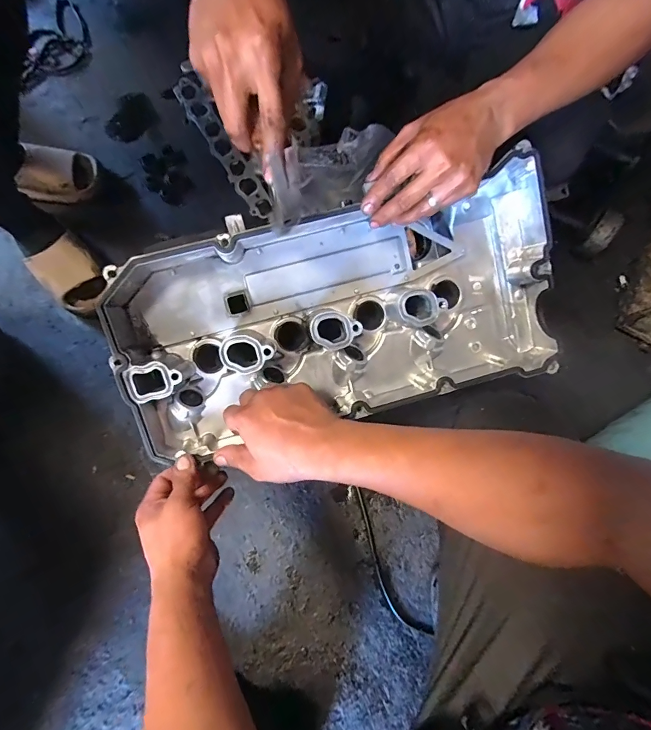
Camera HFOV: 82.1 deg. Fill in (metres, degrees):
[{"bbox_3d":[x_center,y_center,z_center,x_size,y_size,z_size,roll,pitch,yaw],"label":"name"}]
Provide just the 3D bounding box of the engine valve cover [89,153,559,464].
[{"bbox_3d":[0.017,-0.057,0.451,0.497,0.099,0.249,-12,95,-5],"label":"engine valve cover"}]

